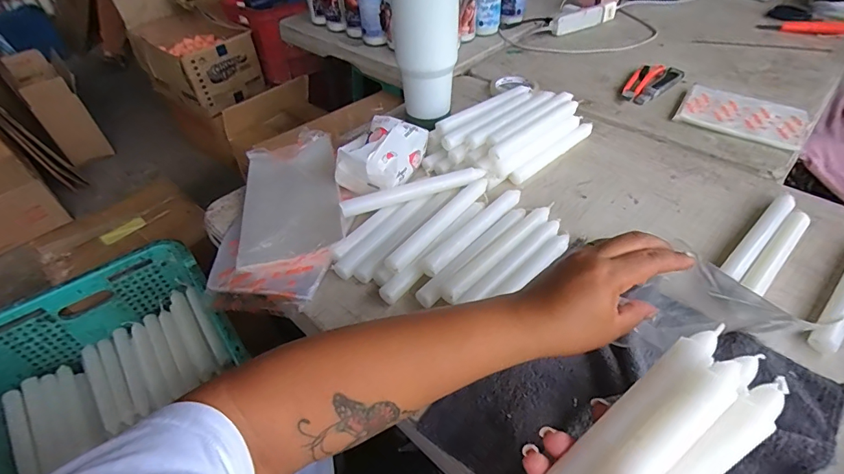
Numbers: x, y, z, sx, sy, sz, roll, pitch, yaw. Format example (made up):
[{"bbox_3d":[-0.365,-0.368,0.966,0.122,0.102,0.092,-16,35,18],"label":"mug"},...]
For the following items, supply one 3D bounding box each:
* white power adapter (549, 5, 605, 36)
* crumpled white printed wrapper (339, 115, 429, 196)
[{"bbox_3d":[0.377,-0.526,1.008,0.146,0.036,0.036,-20,47,-16],"label":"white power adapter"},{"bbox_3d":[-0.050,-0.119,0.589,0.092,0.057,0.128,21,49,20],"label":"crumpled white printed wrapper"}]

